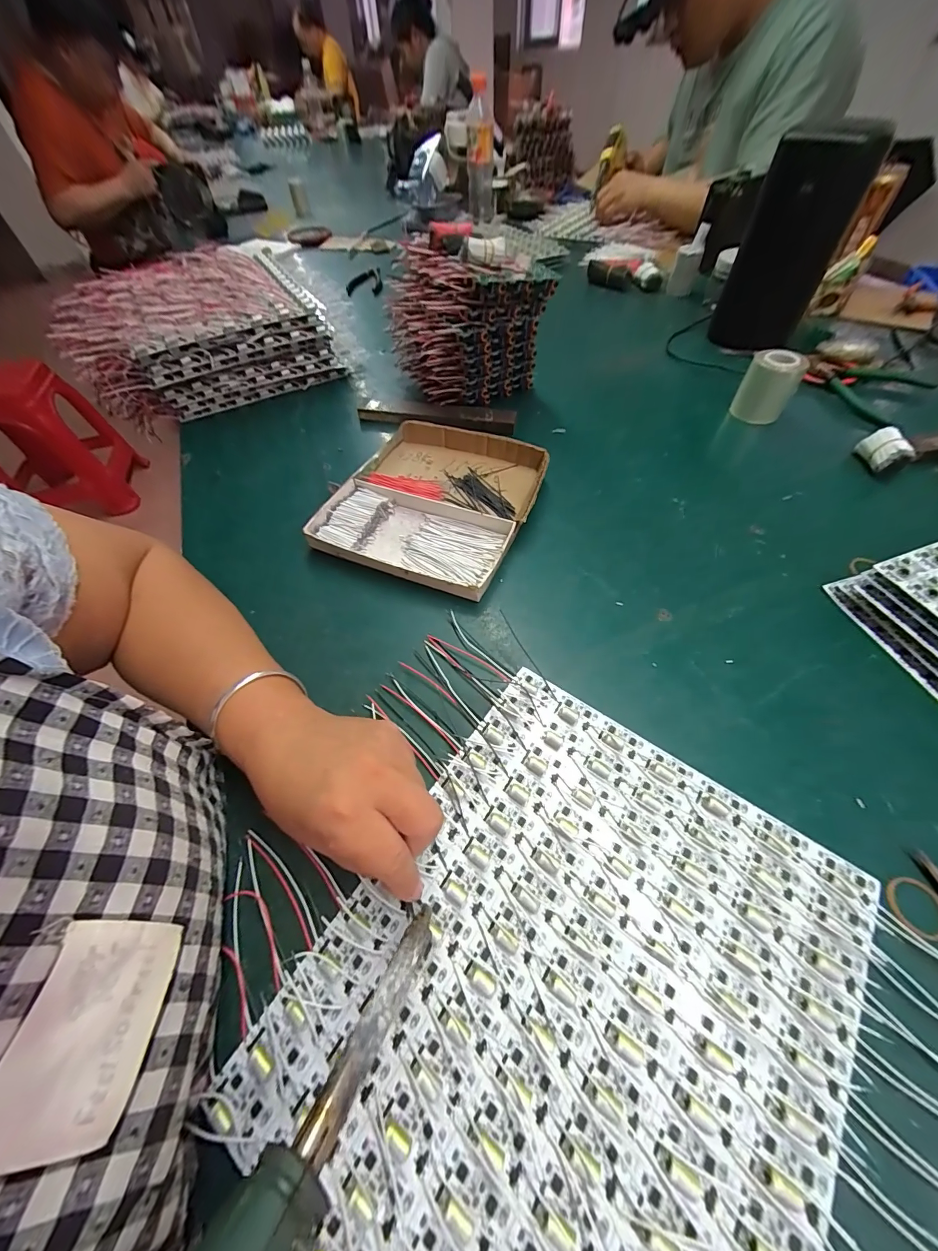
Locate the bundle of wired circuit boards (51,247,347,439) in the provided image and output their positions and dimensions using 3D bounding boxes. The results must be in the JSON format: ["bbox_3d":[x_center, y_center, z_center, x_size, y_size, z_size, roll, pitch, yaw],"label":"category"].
[{"bbox_3d":[-0.395,-0.437,0.600,0.299,0.110,0.280,-30,59,-15],"label":"bundle of wired circuit boards"}]

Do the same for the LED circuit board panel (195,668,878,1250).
[{"bbox_3d":[0.055,0.187,0.210,0.238,0.010,0.284,30,63,22],"label":"LED circuit board panel"}]

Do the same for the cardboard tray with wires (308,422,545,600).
[{"bbox_3d":[-0.034,-0.135,0.423,0.195,0.023,0.209,18,59,15],"label":"cardboard tray with wires"}]

